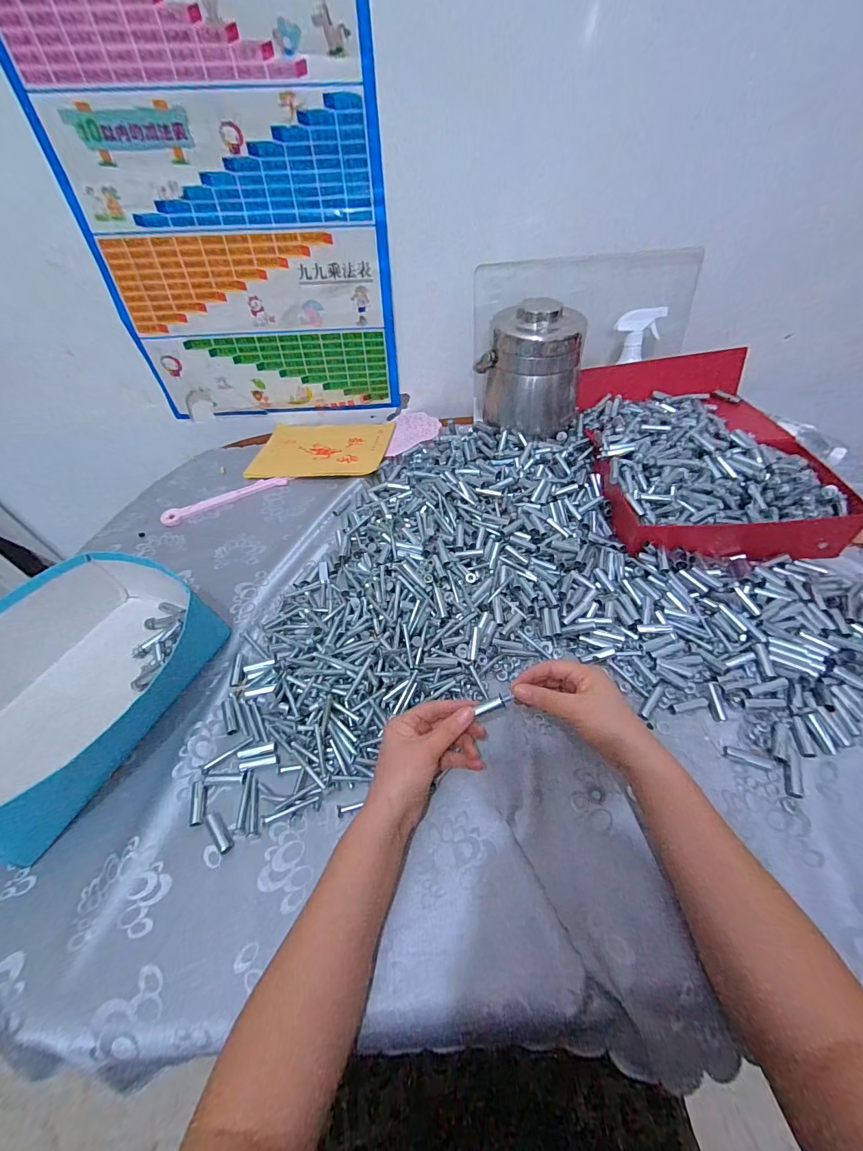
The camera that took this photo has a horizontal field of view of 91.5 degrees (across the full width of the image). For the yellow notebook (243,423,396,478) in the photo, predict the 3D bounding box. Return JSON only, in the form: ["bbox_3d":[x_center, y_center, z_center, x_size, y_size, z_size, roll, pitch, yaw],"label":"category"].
[{"bbox_3d":[-0.212,-0.252,0.825,0.260,0.014,0.179,2,49,6],"label":"yellow notebook"}]

